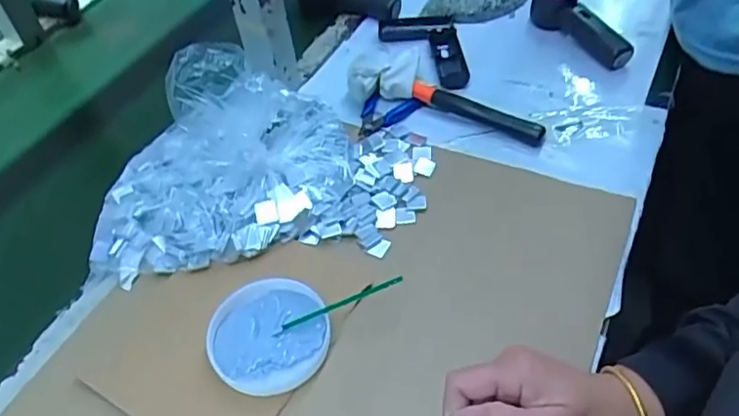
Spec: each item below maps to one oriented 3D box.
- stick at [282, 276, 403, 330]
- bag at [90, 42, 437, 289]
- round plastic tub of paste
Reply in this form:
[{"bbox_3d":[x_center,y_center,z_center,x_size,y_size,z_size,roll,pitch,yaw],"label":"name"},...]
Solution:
[{"bbox_3d":[-0.023,0.080,0.499,0.109,0.007,0.005,-23,48,6],"label":"stick"},{"bbox_3d":[-0.108,-0.071,0.583,0.329,0.125,0.231,-4,48,3],"label":"bag"},{"bbox_3d":[-0.084,0.109,0.504,0.094,0.028,0.096,-4,48,4],"label":"round plastic tub of paste"}]

